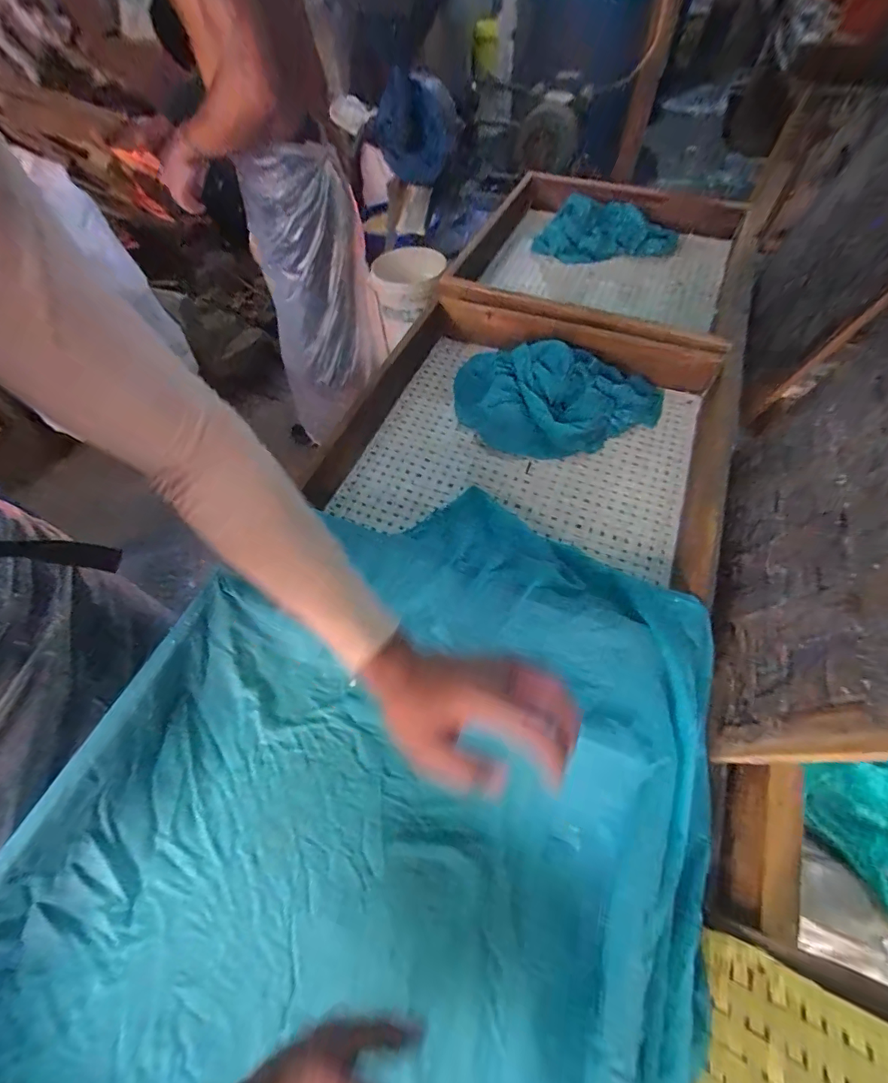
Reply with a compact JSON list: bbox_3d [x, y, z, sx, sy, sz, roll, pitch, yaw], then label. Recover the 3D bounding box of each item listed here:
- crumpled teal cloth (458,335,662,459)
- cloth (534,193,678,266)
[{"bbox_3d":[0.175,-0.235,0.705,0.328,0.087,0.187,14,60,10],"label":"crumpled teal cloth"},{"bbox_3d":[0.353,-0.685,0.983,0.300,0.103,0.083,1,58,4],"label":"cloth"}]

